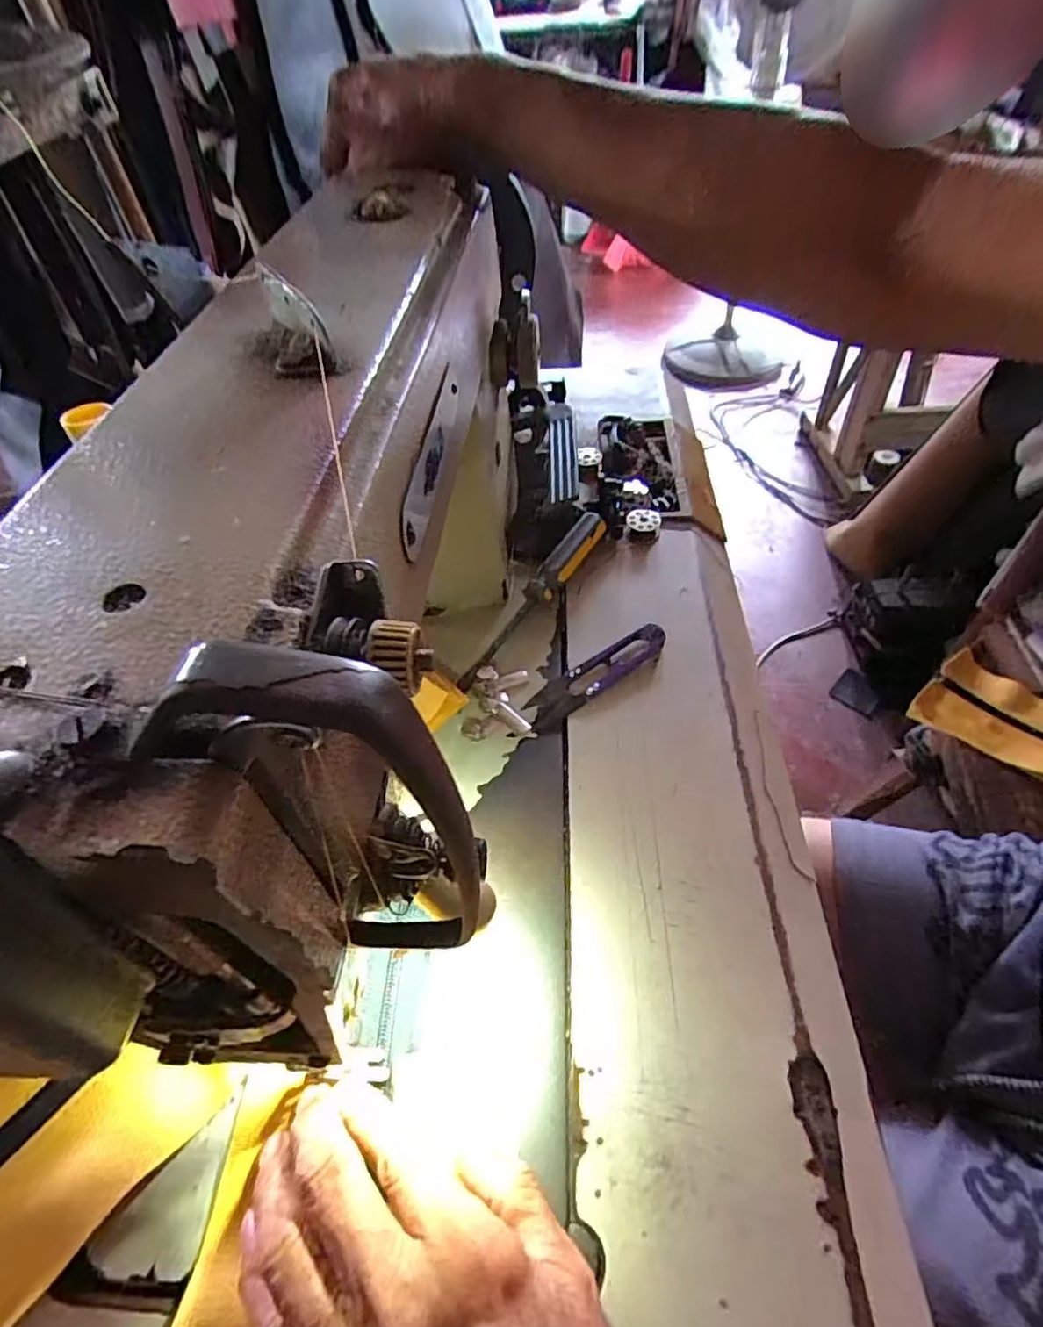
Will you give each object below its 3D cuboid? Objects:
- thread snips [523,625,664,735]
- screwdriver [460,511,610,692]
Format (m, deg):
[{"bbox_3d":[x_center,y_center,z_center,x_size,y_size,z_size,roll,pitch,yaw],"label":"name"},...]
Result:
[{"bbox_3d":[0.046,0.006,0.381,0.104,0.006,0.026,-33,54,-23],"label":"thread snips"},{"bbox_3d":[0.010,-0.046,0.413,0.017,0.020,0.163,25,55,23],"label":"screwdriver"}]

